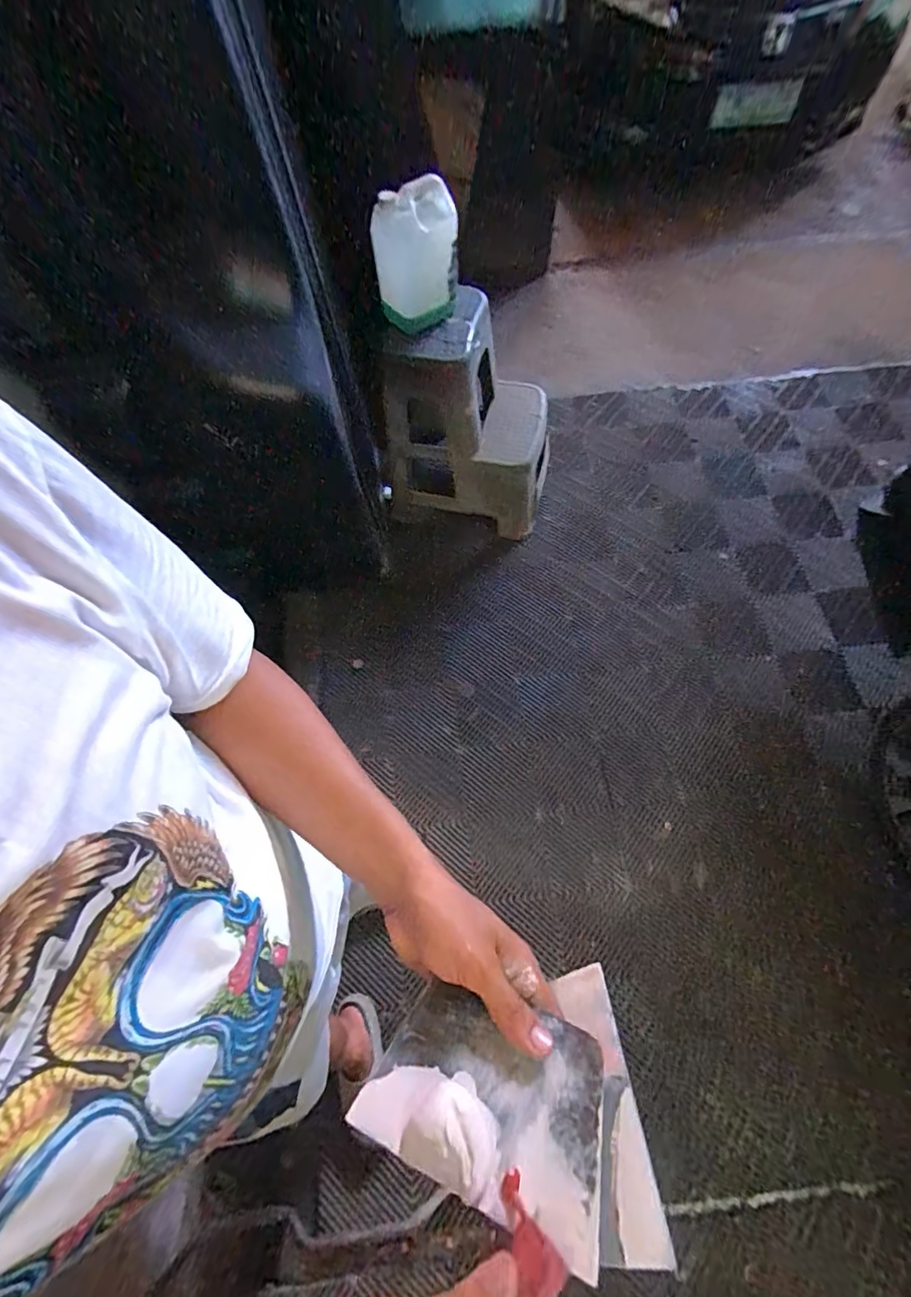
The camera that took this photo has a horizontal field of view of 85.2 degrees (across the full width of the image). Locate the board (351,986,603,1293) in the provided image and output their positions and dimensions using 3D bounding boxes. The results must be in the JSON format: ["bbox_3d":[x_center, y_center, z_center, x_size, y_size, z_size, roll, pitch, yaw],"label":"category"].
[{"bbox_3d":[0.023,0.262,0.294,0.135,0.013,0.094,19,43,15],"label":"board"}]

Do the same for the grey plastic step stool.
[{"bbox_3d":[0.041,-0.701,1.547,0.515,0.564,0.351,12,67,7],"label":"grey plastic step stool"}]

